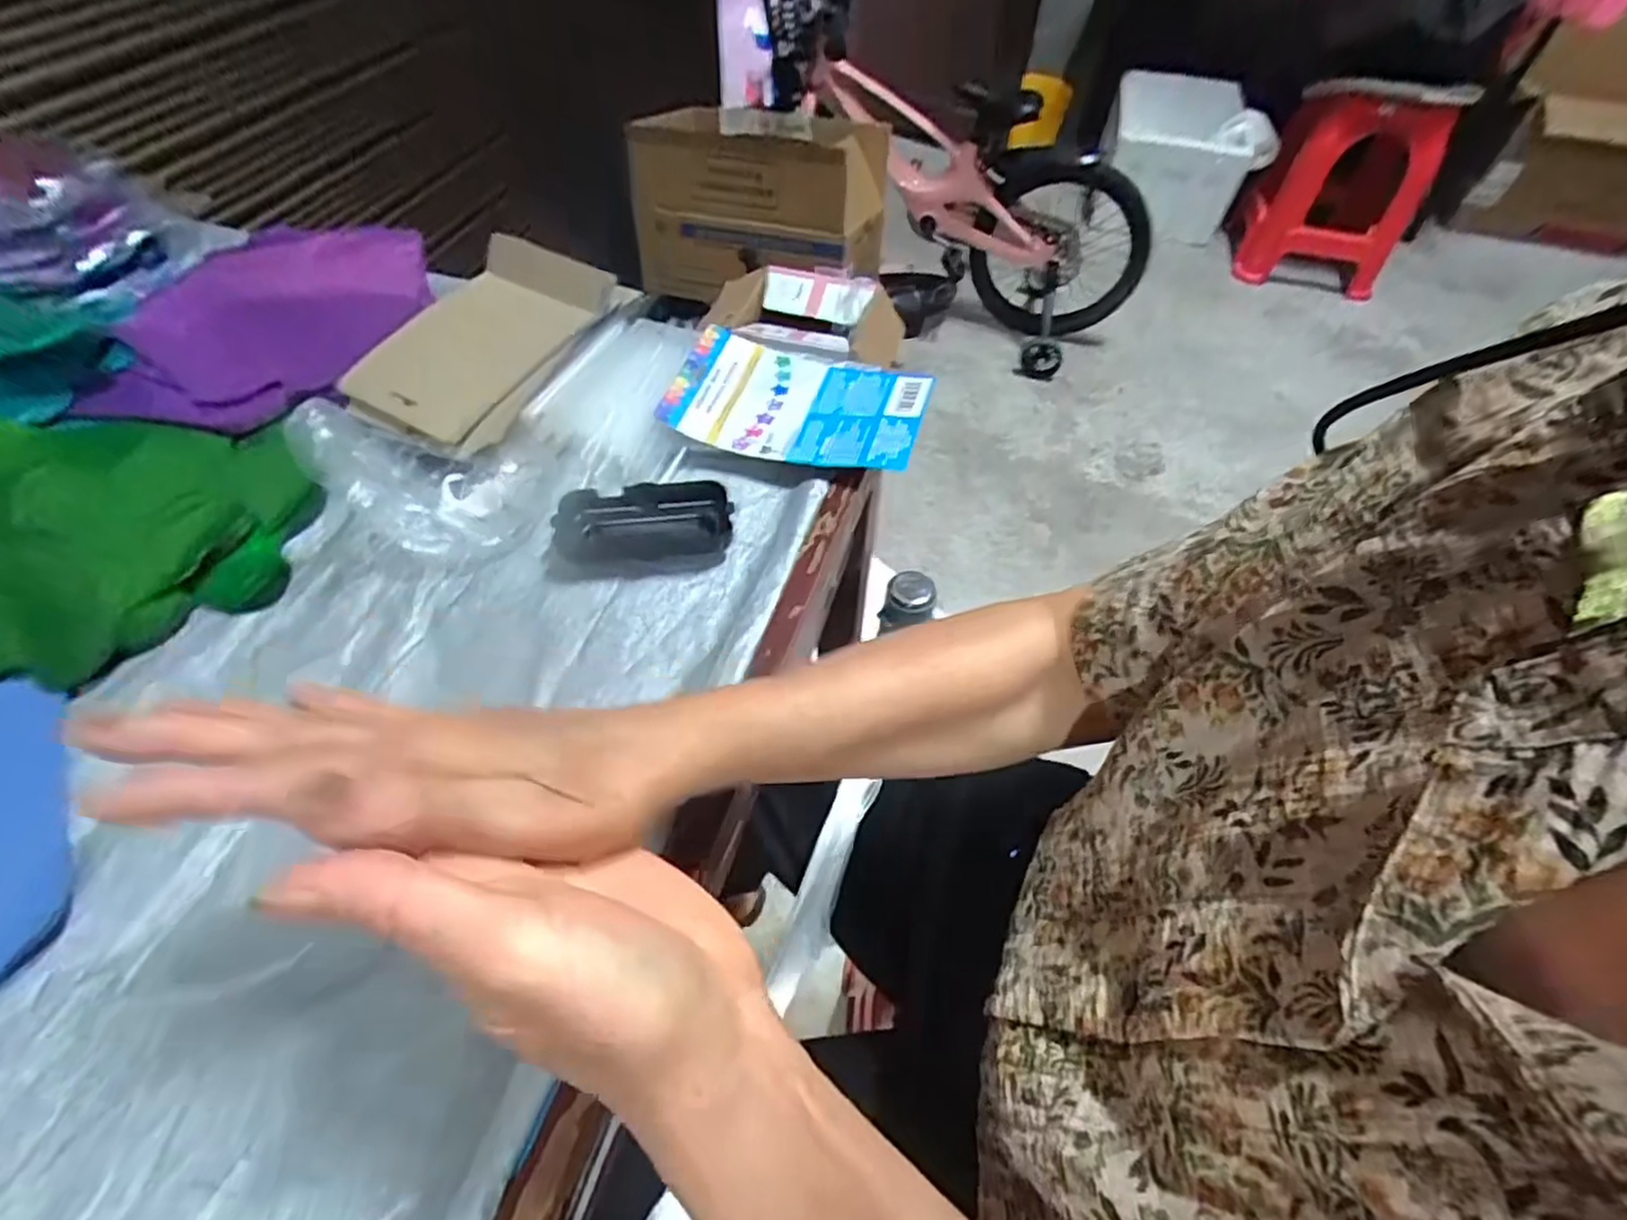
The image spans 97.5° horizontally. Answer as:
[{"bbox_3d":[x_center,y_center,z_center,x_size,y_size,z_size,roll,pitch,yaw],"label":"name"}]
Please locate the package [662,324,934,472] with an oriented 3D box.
[{"bbox_3d":[-0.010,-0.152,0.524,0.178,0.022,0.112,14,57,8],"label":"package"}]

